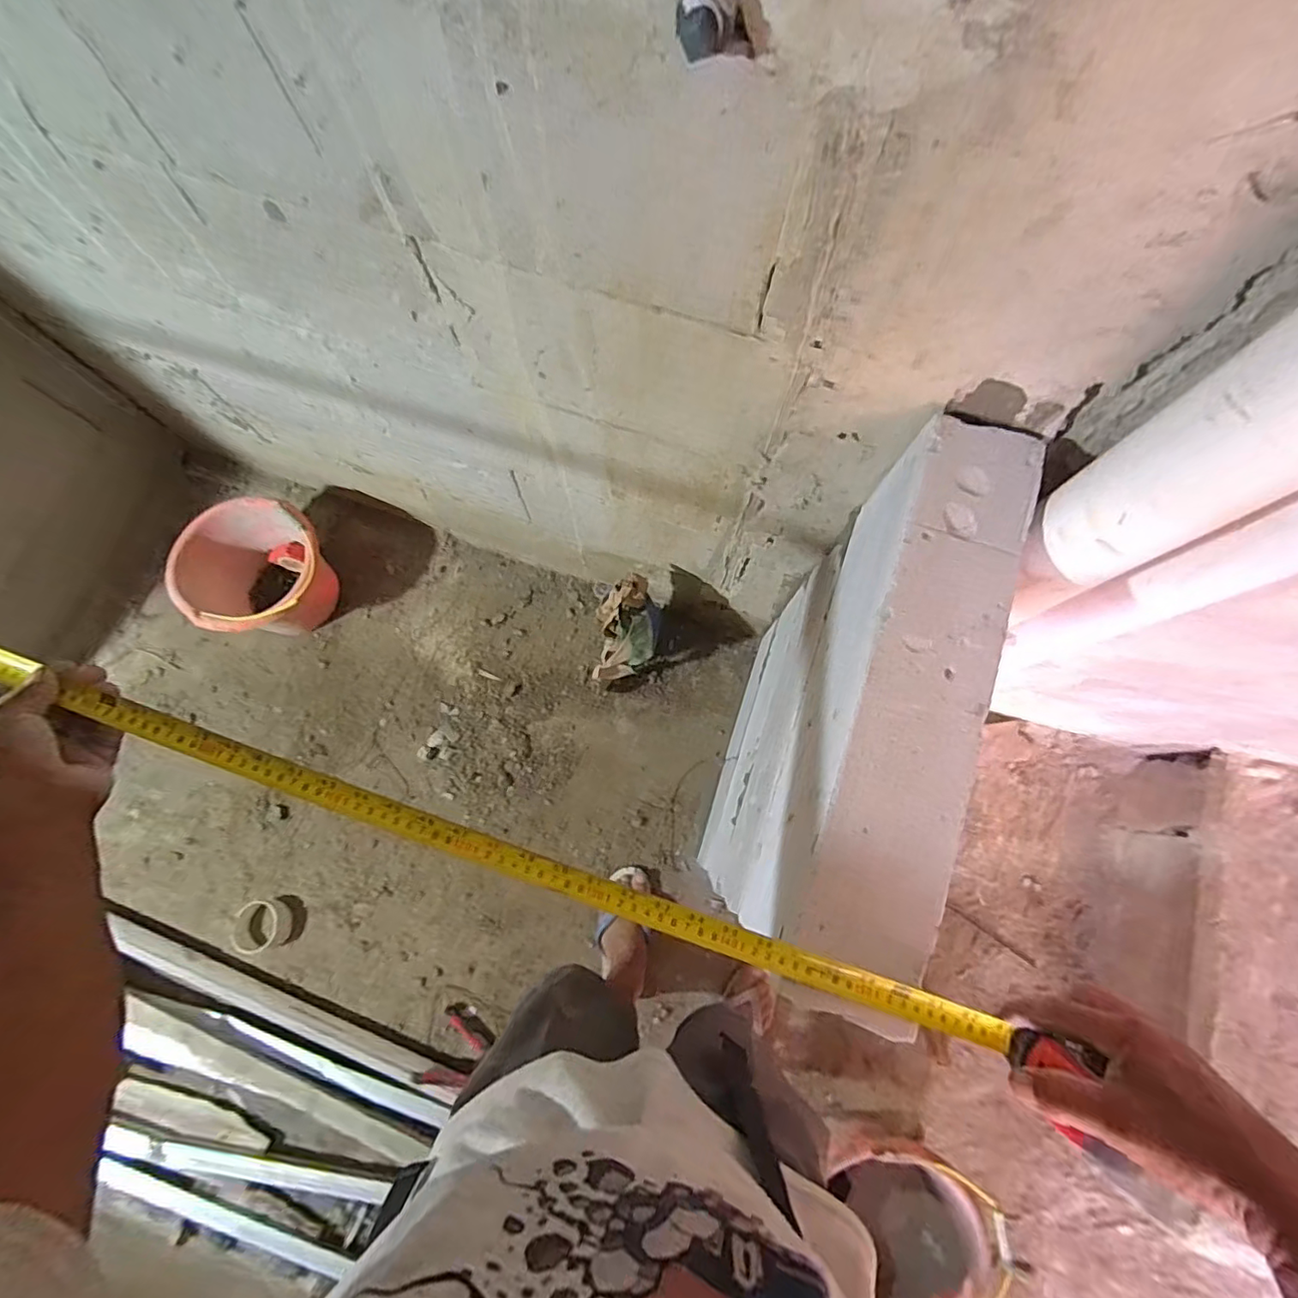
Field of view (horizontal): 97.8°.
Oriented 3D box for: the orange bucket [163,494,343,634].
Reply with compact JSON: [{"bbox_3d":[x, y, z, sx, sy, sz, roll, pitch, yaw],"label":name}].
[{"bbox_3d":[-0.788,-0.149,1.189,0.244,0.233,0.265,0,77,0],"label":"orange bucket"}]

